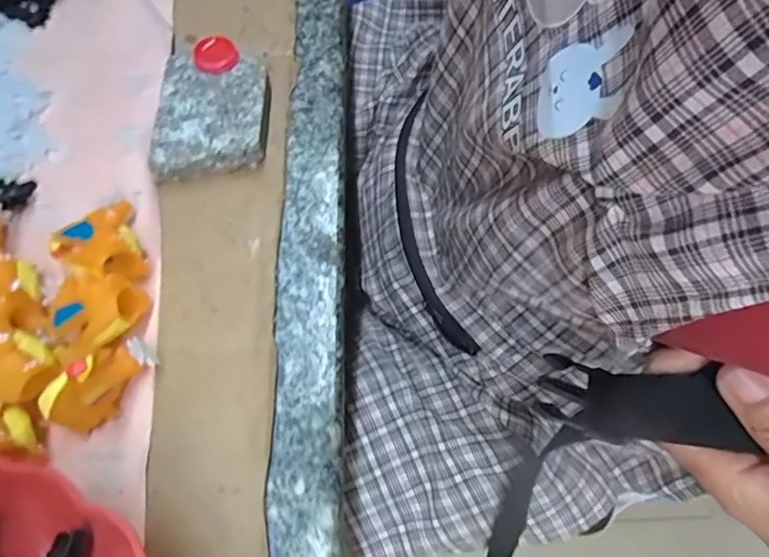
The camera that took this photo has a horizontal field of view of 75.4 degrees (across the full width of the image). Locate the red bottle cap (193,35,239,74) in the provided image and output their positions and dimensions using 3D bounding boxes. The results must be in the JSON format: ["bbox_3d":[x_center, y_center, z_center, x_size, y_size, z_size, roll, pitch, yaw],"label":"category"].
[{"bbox_3d":[-0.102,-0.134,0.299,0.025,0.008,0.022,-28,71,-14],"label":"red bottle cap"}]

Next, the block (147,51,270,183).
[{"bbox_3d":[-0.101,-0.097,0.296,0.062,0.019,0.078,-2,67,-4],"label":"block"}]

